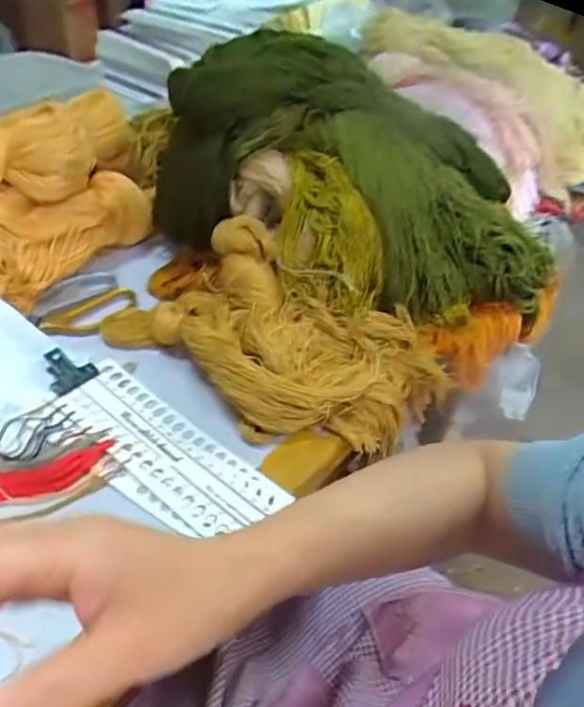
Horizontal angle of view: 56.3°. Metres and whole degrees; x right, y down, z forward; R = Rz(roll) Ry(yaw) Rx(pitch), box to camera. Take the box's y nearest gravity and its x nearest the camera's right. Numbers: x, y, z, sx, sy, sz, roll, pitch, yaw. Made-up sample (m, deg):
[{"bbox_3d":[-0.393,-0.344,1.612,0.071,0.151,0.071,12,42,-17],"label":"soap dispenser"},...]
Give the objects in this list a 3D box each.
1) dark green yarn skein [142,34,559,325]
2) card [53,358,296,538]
[{"bbox_3d":[0.090,-0.224,0.637,0.437,0.206,0.278,16,45,12],"label":"dark green yarn skein"},{"bbox_3d":[-0.119,0.087,0.488,0.232,0.005,0.085,31,49,26],"label":"card"}]

